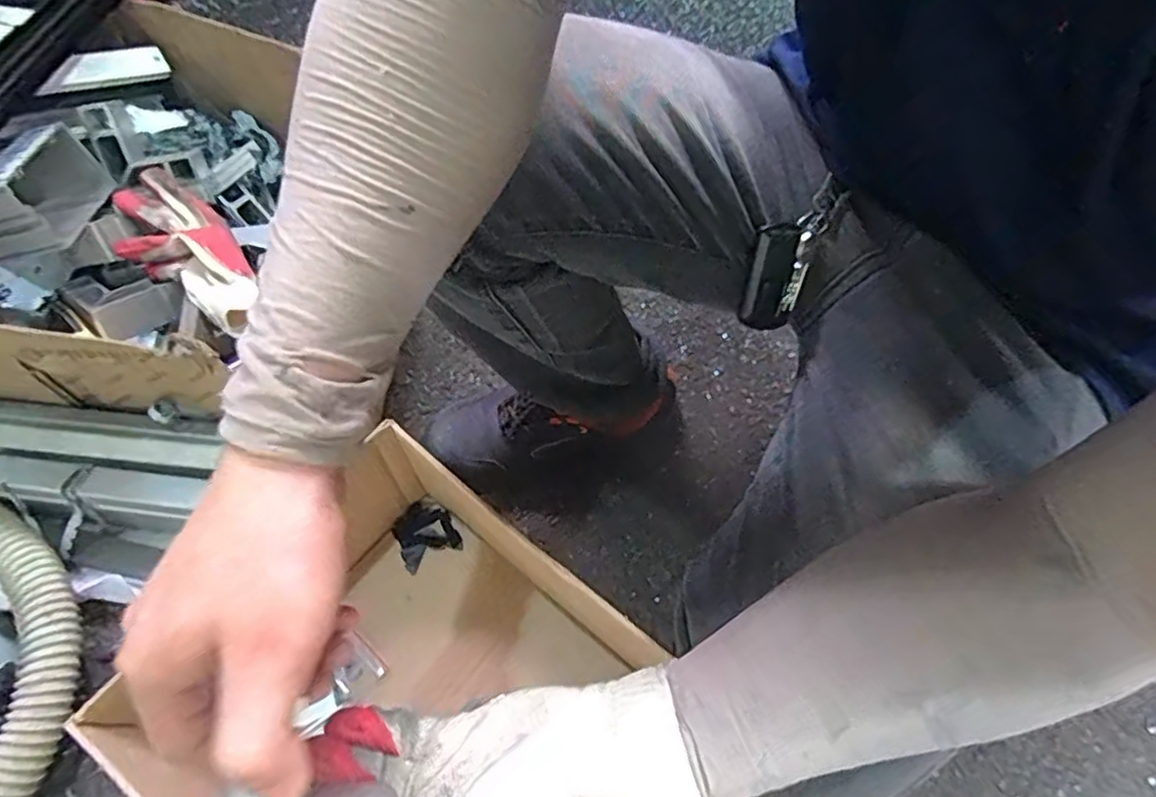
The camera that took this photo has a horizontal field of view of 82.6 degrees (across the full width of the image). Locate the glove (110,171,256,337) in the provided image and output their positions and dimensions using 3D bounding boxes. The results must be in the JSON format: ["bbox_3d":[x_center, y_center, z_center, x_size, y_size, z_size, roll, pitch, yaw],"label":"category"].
[{"bbox_3d":[-0.407,-0.155,0.700,0.212,0.058,0.096,35,68,14],"label":"glove"}]

